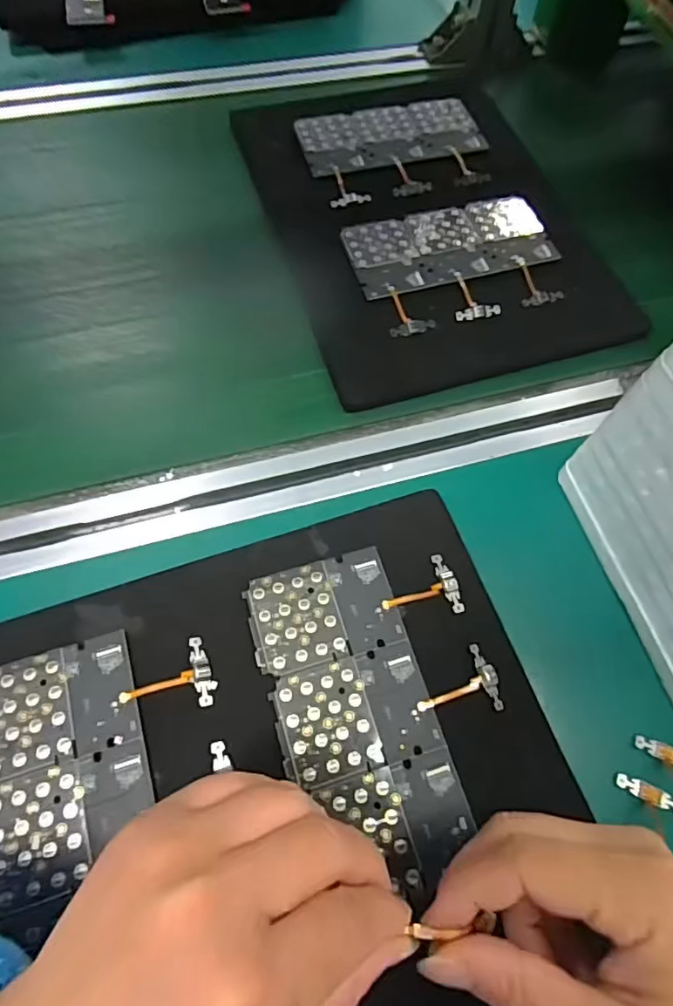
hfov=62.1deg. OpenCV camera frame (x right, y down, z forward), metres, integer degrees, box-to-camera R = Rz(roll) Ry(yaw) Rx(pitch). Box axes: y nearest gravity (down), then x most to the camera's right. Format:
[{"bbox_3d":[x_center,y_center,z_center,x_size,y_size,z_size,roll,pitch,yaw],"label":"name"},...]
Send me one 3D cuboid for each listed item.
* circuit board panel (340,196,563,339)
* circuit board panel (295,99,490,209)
[{"bbox_3d":[0.094,-0.192,0.441,0.159,0.009,0.112,-15,68,-9],"label":"circuit board panel"},{"bbox_3d":[0.054,-0.318,0.500,0.162,0.009,0.113,-14,64,-9],"label":"circuit board panel"}]

